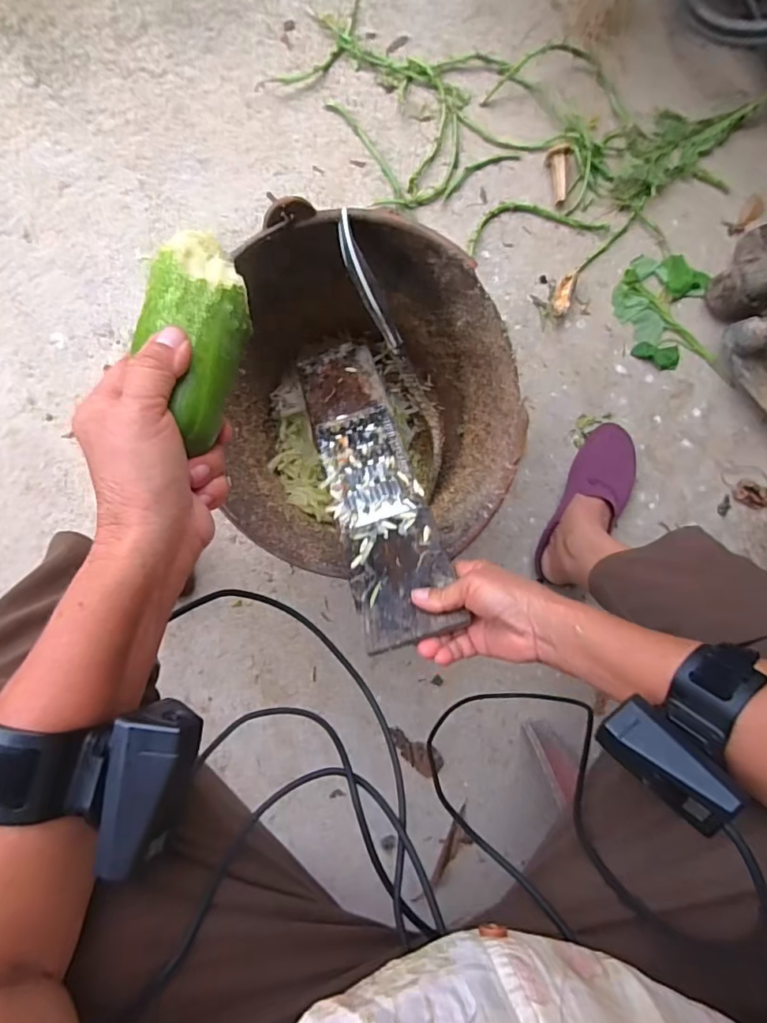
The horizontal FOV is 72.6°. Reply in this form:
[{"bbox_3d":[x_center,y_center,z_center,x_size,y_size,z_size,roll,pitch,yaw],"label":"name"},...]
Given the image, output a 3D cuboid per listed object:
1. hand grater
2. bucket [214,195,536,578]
[{"bbox_3d":[-0.015,-0.044,0.496,0.081,0.016,0.349,-14,56,-4],"label":"hand grater"},{"bbox_3d":[-0.023,-0.116,0.584,0.272,0.234,0.314,2,94,-5],"label":"bucket"}]

